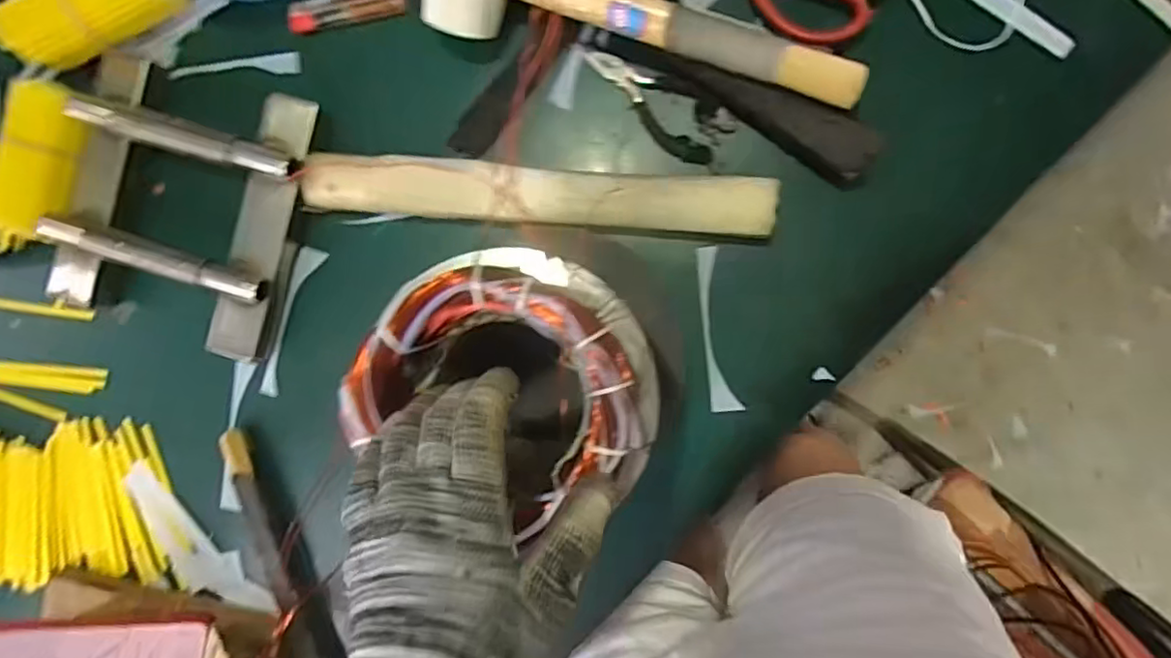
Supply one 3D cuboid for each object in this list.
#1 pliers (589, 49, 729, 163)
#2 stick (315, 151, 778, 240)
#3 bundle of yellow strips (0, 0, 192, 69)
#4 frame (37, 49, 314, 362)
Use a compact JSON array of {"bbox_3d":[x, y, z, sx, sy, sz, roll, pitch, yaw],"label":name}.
[{"bbox_3d":[0.050,-0.164,0.461,0.112,0.012,0.045,37,97,5],"label":"pliers"},{"bbox_3d":[-0.038,-0.096,0.465,0.333,0.030,0.041,5,94,8],"label":"stick"},{"bbox_3d":[-0.375,-0.250,0.487,0.124,0.059,0.054,-24,90,9],"label":"bundle of yellow strips"},{"bbox_3d":[-0.310,-0.093,0.491,0.182,0.043,0.198,16,95,7],"label":"frame"}]

